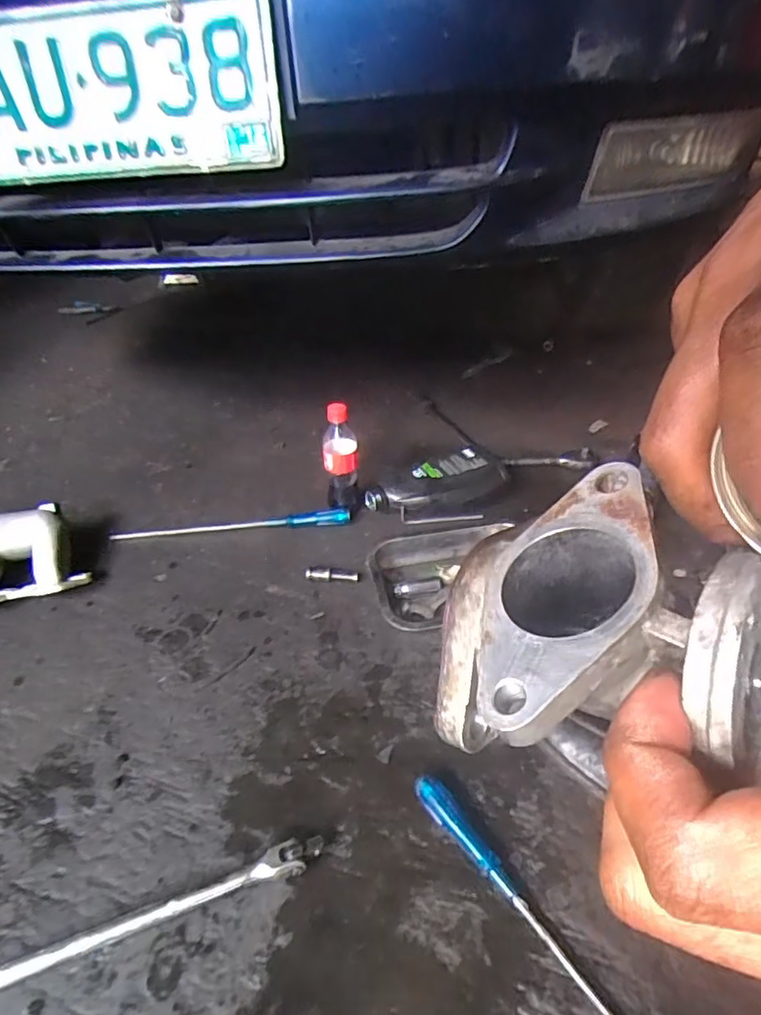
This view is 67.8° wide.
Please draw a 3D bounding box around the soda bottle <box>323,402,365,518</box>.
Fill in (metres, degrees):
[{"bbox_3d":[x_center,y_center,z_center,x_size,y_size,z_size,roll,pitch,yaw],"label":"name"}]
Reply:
[{"bbox_3d":[-0.063,-0.079,0.930,0.057,0.199,0.076,-4,38,-2],"label":"soda bottle"}]

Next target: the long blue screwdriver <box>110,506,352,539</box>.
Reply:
[{"bbox_3d":[-0.248,0.025,0.936,0.394,0.033,0.024,-2,38,0],"label":"long blue screwdriver"}]

